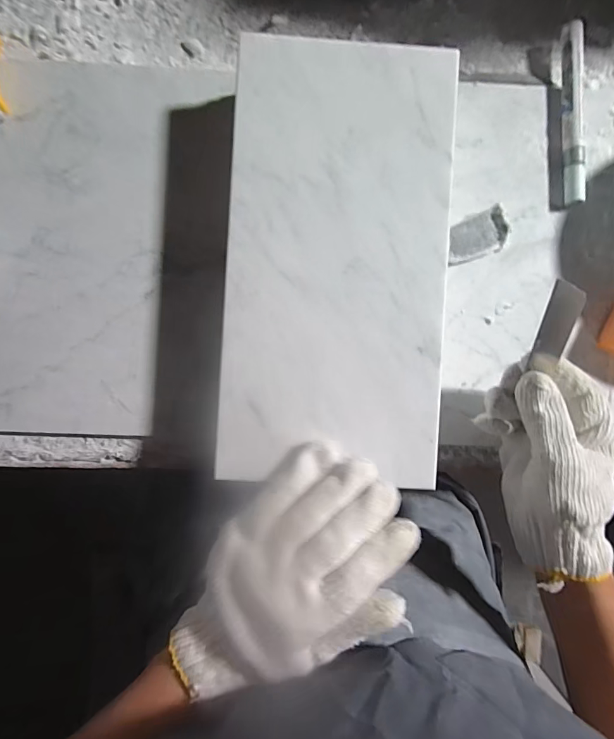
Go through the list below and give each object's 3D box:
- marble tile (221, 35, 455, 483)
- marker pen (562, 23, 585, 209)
[{"bbox_3d":[0.021,-0.074,0.277,0.150,0.012,0.294,3,88,-1],"label":"marble tile"},{"bbox_3d":[0.218,-0.210,0.333,0.014,0.018,0.144,0,88,-1],"label":"marker pen"}]

